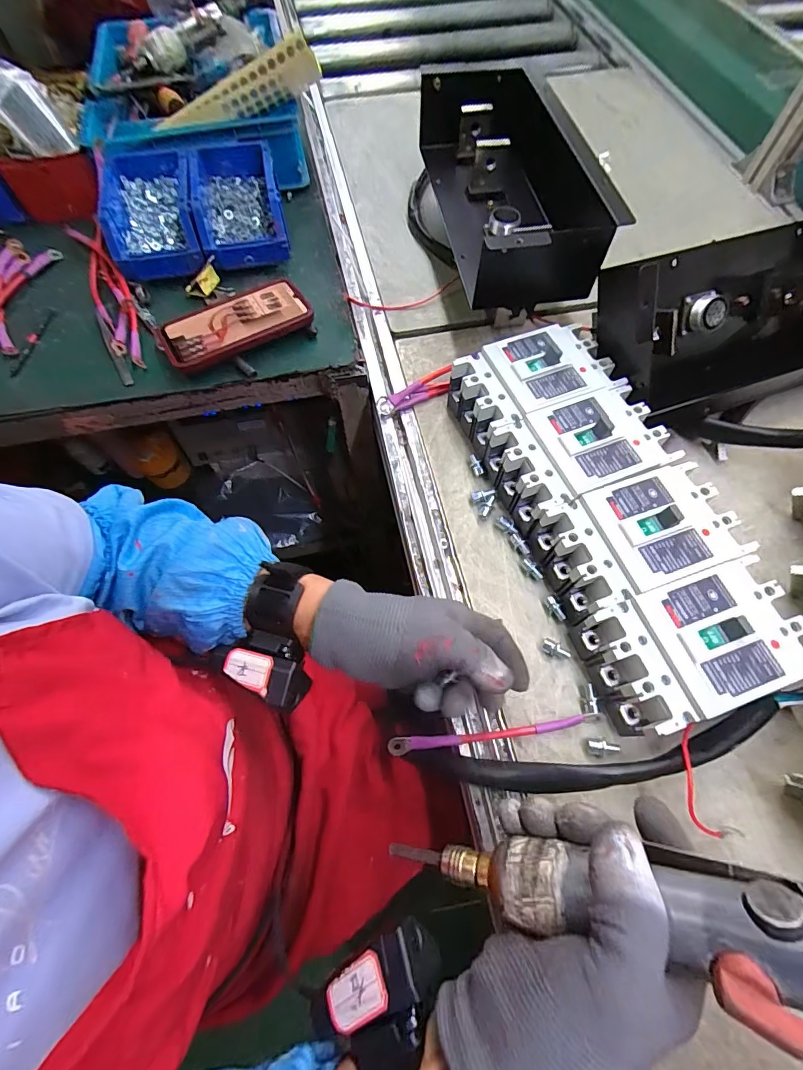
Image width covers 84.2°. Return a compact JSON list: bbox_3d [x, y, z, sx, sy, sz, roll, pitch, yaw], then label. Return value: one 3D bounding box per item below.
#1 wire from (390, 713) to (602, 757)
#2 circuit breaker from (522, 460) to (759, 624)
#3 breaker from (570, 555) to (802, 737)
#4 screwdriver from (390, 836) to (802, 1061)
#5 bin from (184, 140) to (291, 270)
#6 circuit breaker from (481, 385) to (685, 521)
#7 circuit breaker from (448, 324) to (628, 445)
[{"bbox_3d":[0.076,0.162,0.362,0.173,0.022,0.012,-6,66,-2],"label":"wire"},{"bbox_3d":[0.203,0.008,0.392,0.150,0.071,0.093,-17,67,-7],"label":"circuit breaker"},{"bbox_3d":[0.229,0.089,0.354,0.152,0.069,0.093,-19,67,-8],"label":"breaker"},{"bbox_3d":[0.116,0.168,0.193,0.279,0.033,0.044,-12,58,33],"label":"screwdriver"},{"bbox_3d":[-0.207,-0.420,0.564,0.104,0.060,0.157,-13,67,-5],"label":"bin"},{"bbox_3d":[0.169,-0.072,0.429,0.150,0.072,0.096,-20,68,-8],"label":"circuit breaker"},{"bbox_3d":[0.136,-0.151,0.464,0.151,0.071,0.093,-19,67,-8],"label":"circuit breaker"}]

